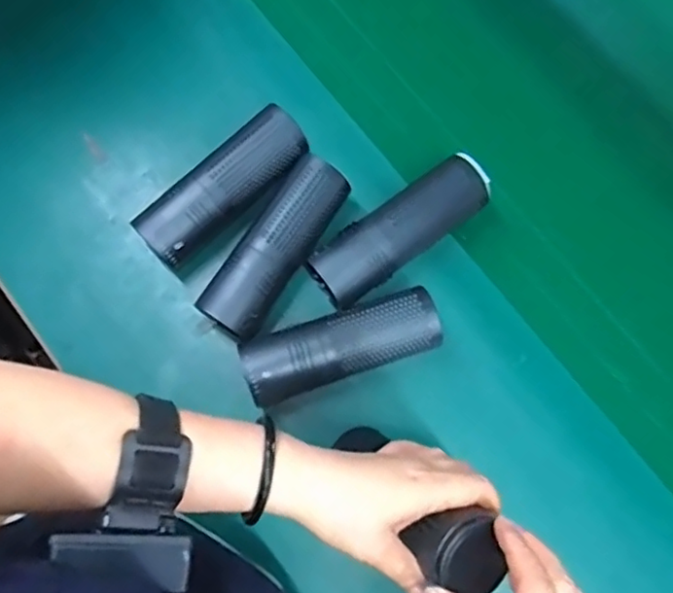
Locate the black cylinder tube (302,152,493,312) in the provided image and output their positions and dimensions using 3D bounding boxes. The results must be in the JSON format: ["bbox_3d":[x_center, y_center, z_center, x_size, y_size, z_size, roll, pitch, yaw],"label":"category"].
[{"bbox_3d":[0.055,-0.056,0.545,0.167,0.040,0.052,-37,81,-9],"label":"black cylinder tube"}]

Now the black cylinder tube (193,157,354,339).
[{"bbox_3d":[-0.050,-0.041,0.542,0.050,0.057,0.162,33,79,5],"label":"black cylinder tube"}]

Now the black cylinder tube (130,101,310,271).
[{"bbox_3d":[-0.097,-0.093,0.553,0.160,0.054,0.049,-42,82,-9],"label":"black cylinder tube"}]

